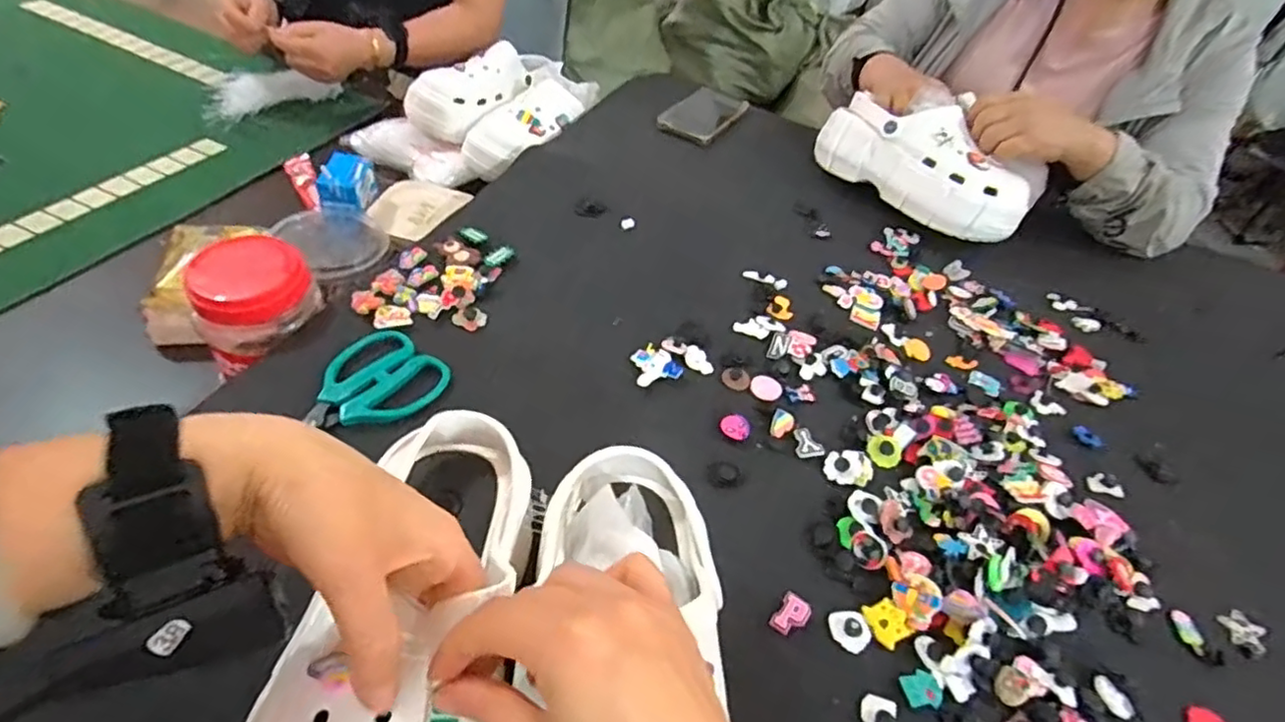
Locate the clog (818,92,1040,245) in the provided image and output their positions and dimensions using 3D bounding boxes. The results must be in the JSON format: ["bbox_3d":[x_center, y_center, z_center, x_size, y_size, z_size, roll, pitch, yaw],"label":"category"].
[{"bbox_3d":[0.327,-0.236,0.746,0.094,0.092,0.250,-30,58,-33],"label":"clog"}]

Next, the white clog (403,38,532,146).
[{"bbox_3d":[-0.243,-0.391,0.904,0.087,0.067,0.195,32,63,24],"label":"white clog"}]

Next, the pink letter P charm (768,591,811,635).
[{"bbox_3d":[0.095,0.162,0.403,0.019,0.007,0.027,32,49,19],"label":"pink letter P charm"}]

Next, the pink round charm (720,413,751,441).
[{"bbox_3d":[0.075,0.052,0.504,0.023,0.009,0.019,24,46,17],"label":"pink round charm"}]

